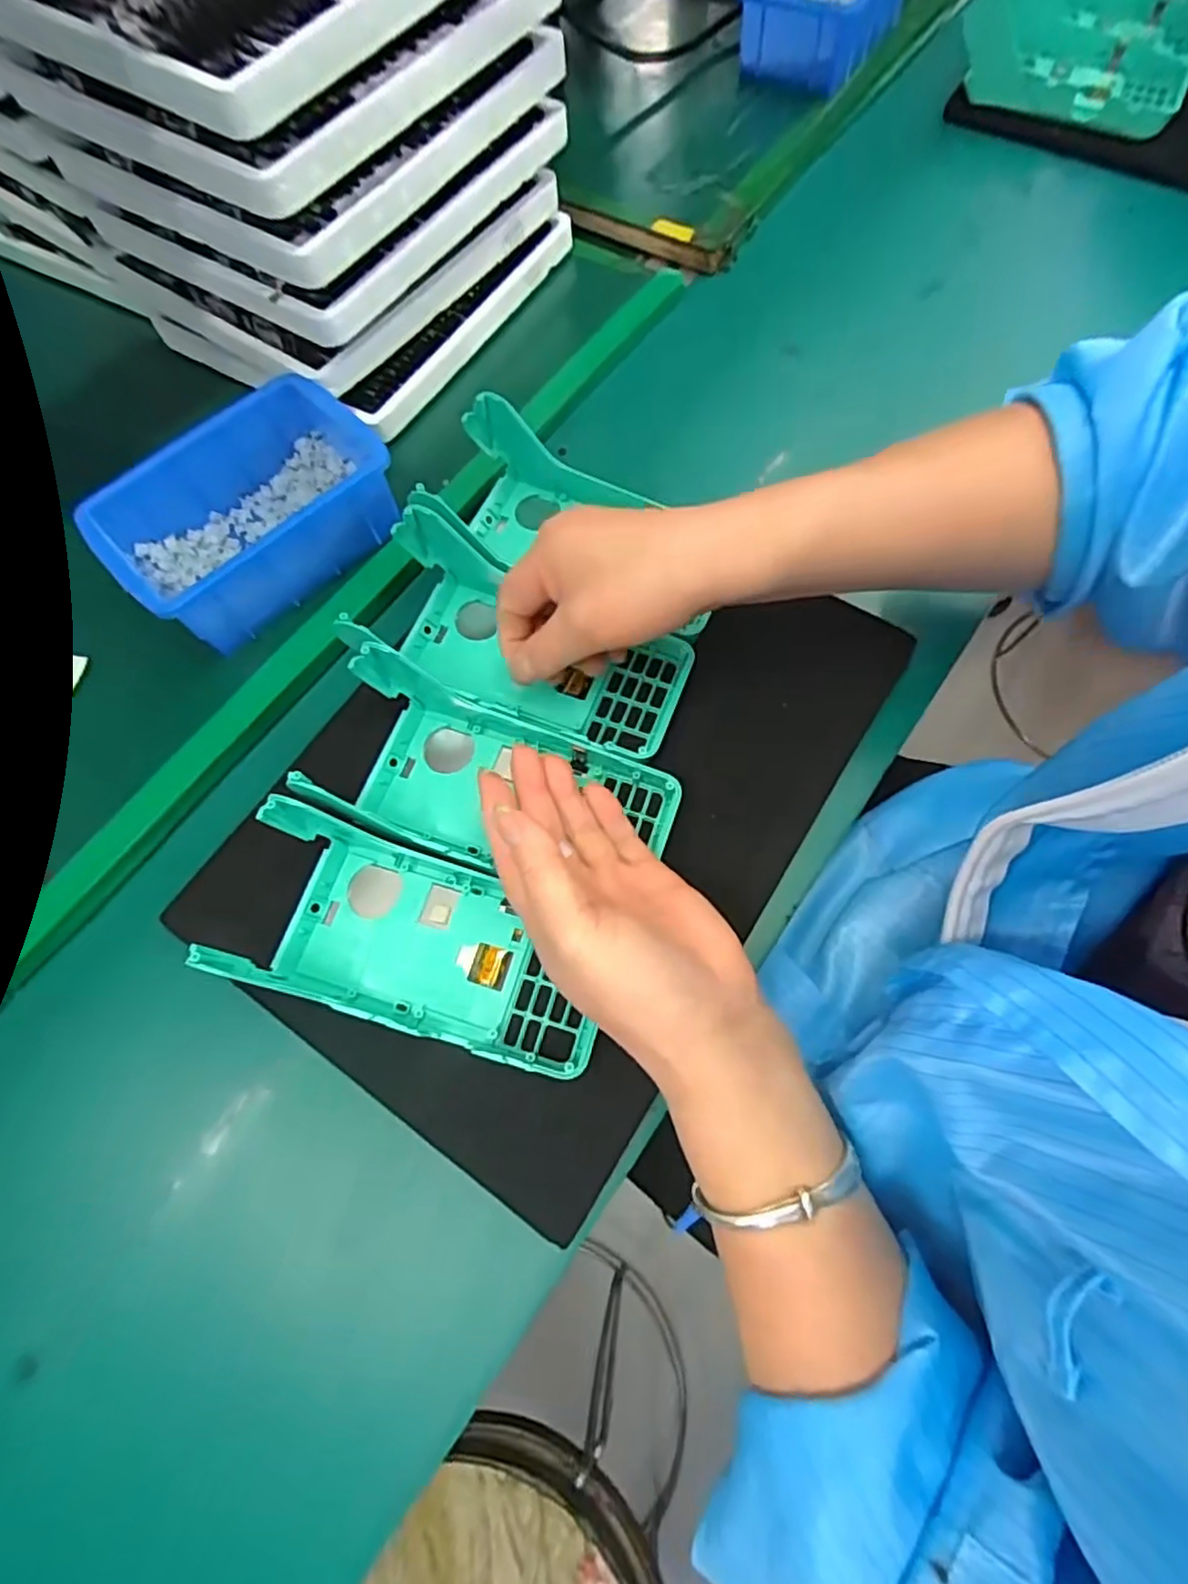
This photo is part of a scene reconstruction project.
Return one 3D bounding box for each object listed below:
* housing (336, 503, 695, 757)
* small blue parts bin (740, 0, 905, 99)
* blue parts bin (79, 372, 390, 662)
[{"bbox_3d":[-0.040,-0.084,0.354,0.180,0.053,0.076,27,72,7],"label":"housing"},{"bbox_3d":[0.187,-0.634,0.537,0.105,0.054,0.154,24,71,12],"label":"small blue parts bin"},{"bbox_3d":[-0.192,-0.155,0.381,0.143,0.057,0.098,-40,71,-12],"label":"blue parts bin"}]

